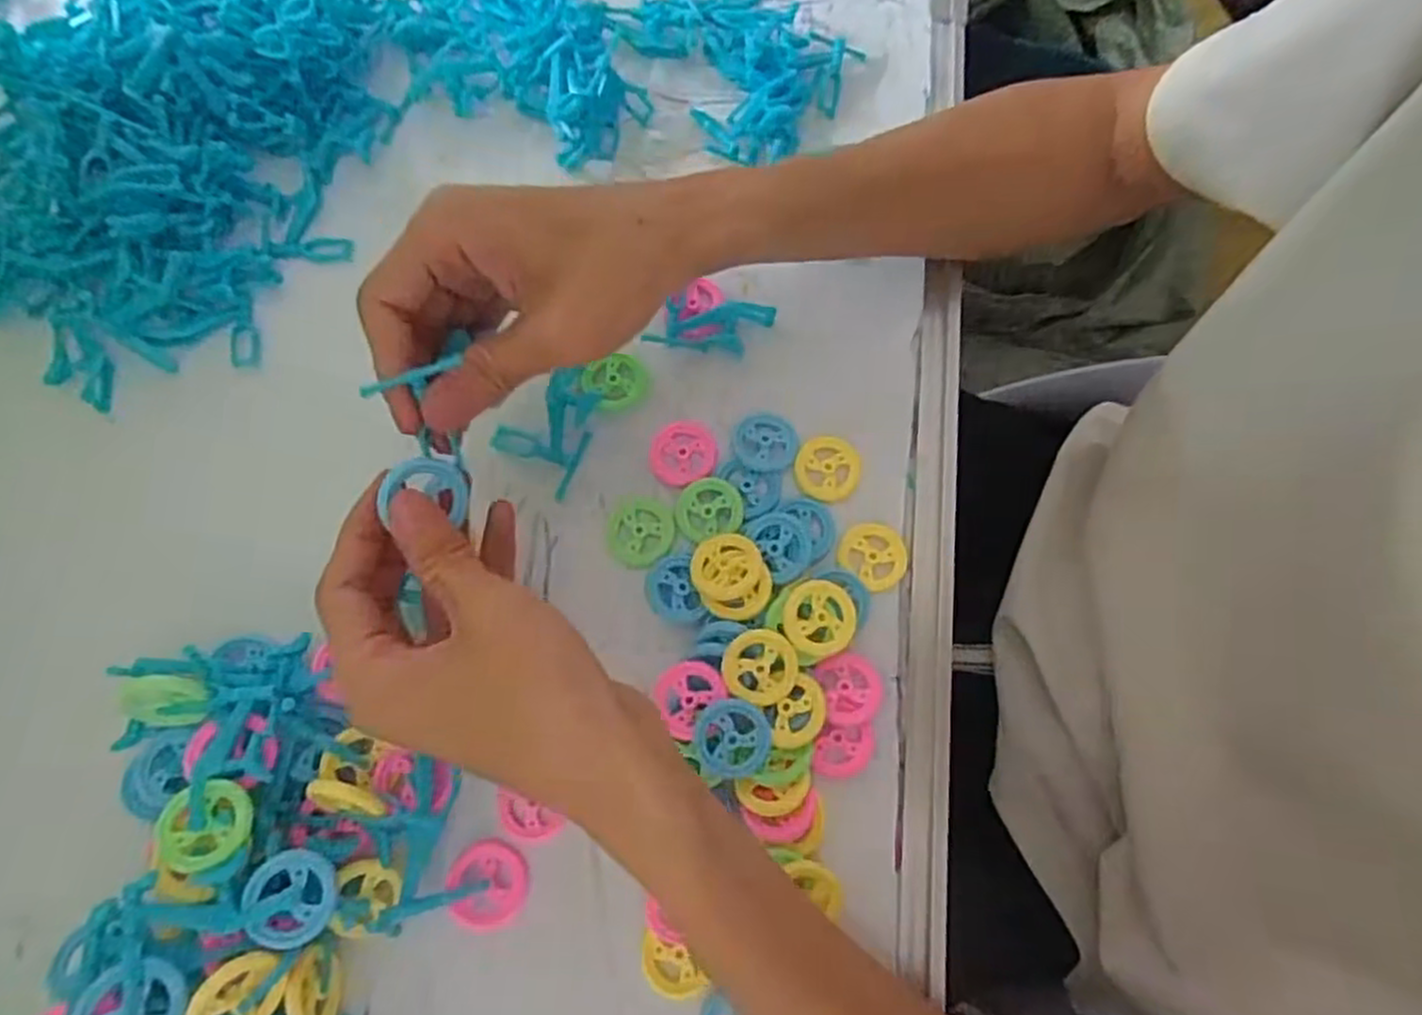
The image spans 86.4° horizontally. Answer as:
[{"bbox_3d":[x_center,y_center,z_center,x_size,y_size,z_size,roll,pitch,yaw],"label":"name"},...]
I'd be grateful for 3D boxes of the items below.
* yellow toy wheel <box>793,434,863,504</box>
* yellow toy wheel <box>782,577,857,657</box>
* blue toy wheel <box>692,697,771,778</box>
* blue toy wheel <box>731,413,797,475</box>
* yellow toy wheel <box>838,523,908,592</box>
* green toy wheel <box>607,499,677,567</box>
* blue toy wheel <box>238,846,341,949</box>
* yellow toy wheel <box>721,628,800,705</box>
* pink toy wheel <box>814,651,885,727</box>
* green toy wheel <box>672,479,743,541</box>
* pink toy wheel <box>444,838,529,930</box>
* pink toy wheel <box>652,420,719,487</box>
[{"bbox_3d":[0.052,-0.018,0.337,0.029,0.004,0.030,0,77,0],"label":"yellow toy wheel"},{"bbox_3d":[0.043,0.044,0.305,0.029,0.007,0.030,0,77,0],"label":"yellow toy wheel"},{"bbox_3d":[0.009,0.089,0.293,0.029,0.006,0.029,0,77,0],"label":"blue toy wheel"},{"bbox_3d":[0.024,-0.029,0.340,0.029,0.006,0.028,0,77,0],"label":"blue toy wheel"},{"bbox_3d":[0.070,0.020,0.327,0.027,0.004,0.030,-42,80,-9],"label":"yellow toy wheel"},{"bbox_3d":[-0.031,0.011,0.332,0.029,0.004,0.029,0,77,0],"label":"green toy wheel"},{"bbox_3d":[-0.144,0.134,0.260,0.029,0.004,0.030,7,60,-13],"label":"blue toy wheel"},{"bbox_3d":[0.020,0.063,0.299,0.030,0.007,0.028,4,77,1],"label":"yellow toy wheel"},{"bbox_3d":[0.058,0.074,0.310,0.026,0.005,0.028,0,77,0],"label":"pink toy wheel"},{"bbox_3d":[-0.001,0.000,0.332,0.030,0.006,0.028,0,77,0],"label":"green toy wheel"},{"bbox_3d":[-0.086,0.146,0.292,0.029,0.006,0.029,7,66,-15],"label":"pink toy wheel"},{"bbox_3d":[-0.012,-0.024,0.342,0.029,0.006,0.030,0,77,0],"label":"pink toy wheel"}]

